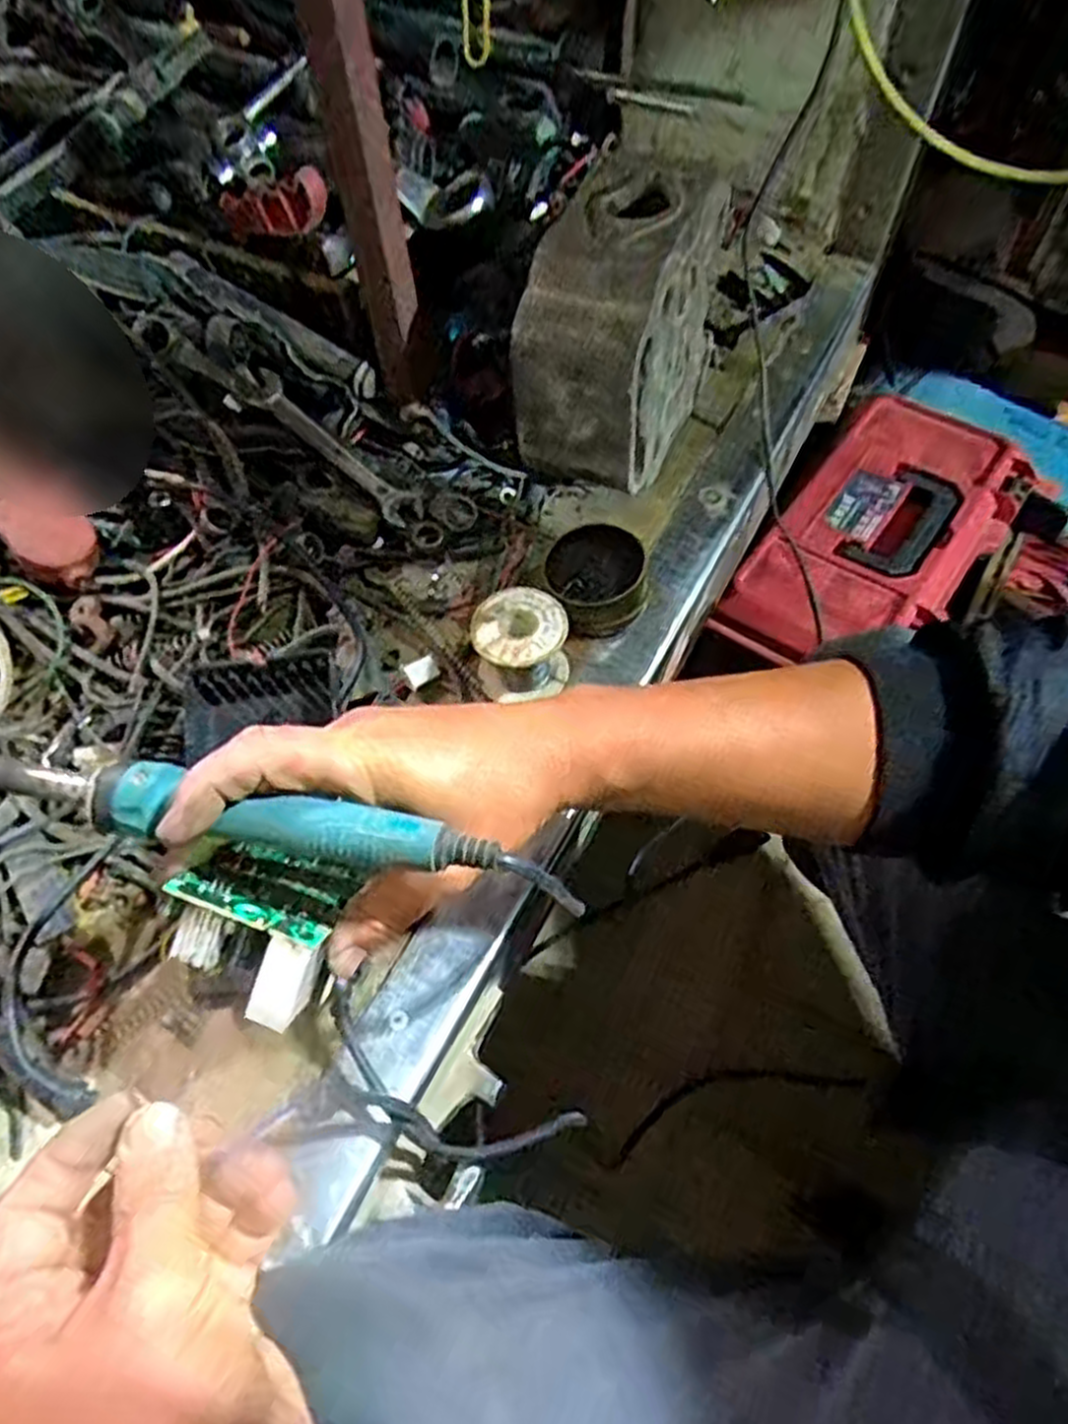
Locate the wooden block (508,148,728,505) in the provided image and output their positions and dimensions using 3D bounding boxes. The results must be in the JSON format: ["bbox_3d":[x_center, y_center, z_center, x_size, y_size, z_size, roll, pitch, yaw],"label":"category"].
[{"bbox_3d":[0.059,-0.246,0.528,0.087,0.160,0.171,20,62,14],"label":"wooden block"}]

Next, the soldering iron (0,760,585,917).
[{"bbox_3d":[-0.109,0.038,0.277,0.247,0.027,0.022,8,61,10],"label":"soldering iron"}]

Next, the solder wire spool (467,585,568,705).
[{"bbox_3d":[-0.007,-0.037,0.468,0.056,0.051,0.053,-17,60,-8],"label":"solder wire spool"}]

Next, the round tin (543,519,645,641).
[{"bbox_3d":[0.040,-0.084,0.500,0.063,0.037,0.068,-16,60,-7],"label":"round tin"}]

